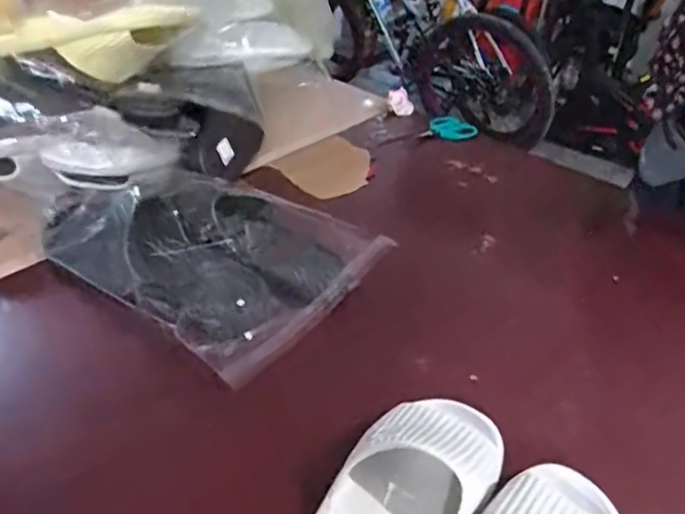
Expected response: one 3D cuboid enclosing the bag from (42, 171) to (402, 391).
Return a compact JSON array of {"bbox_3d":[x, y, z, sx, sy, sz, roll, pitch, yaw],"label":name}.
[{"bbox_3d":[-0.137,-0.016,0.635,0.300,0.075,0.239,27,43,24],"label":"bag"}]

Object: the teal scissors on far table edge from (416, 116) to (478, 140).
[{"bbox_3d":[0.187,-0.239,1.067,0.120,0.025,0.053,-10,41,-18],"label":"teal scissors on far table edge"}]

